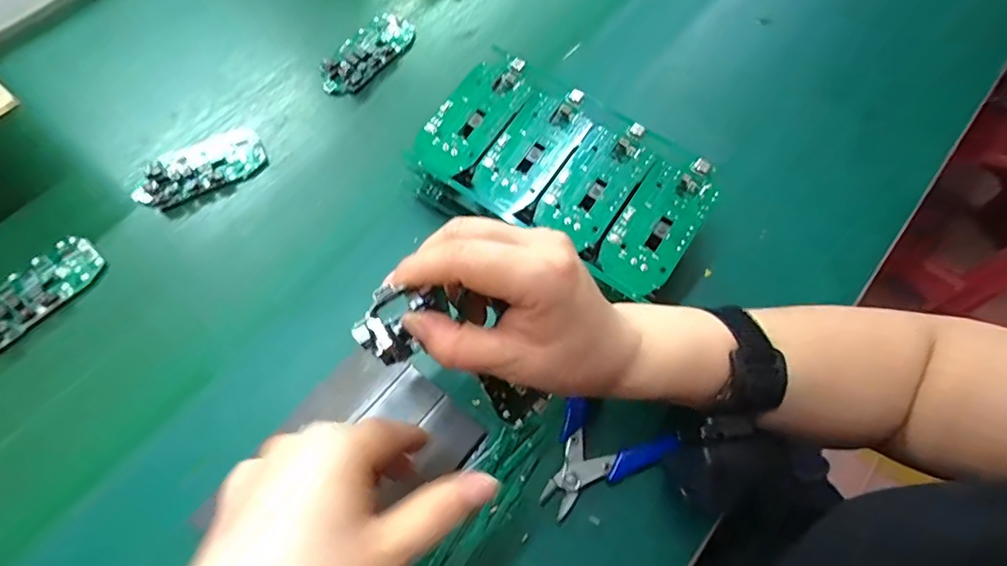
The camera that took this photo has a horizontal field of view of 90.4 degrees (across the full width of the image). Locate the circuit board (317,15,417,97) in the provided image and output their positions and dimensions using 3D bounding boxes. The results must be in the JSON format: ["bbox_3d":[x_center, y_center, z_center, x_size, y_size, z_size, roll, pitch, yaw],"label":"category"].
[{"bbox_3d":[-0.122,-0.205,0.448,0.047,0.015,0.099,30,72,12],"label":"circuit board"}]

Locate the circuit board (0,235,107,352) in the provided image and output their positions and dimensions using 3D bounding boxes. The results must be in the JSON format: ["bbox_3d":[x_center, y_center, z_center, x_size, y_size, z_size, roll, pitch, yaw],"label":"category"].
[{"bbox_3d":[-0.337,0.005,0.354,0.042,0.012,0.094,38,74,14],"label":"circuit board"}]

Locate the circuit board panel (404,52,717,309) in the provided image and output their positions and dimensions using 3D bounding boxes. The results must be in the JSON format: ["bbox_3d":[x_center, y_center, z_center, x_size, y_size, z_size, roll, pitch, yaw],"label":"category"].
[{"bbox_3d":[0.040,-0.078,0.333,0.185,0.024,0.105,31,70,13],"label":"circuit board panel"}]

